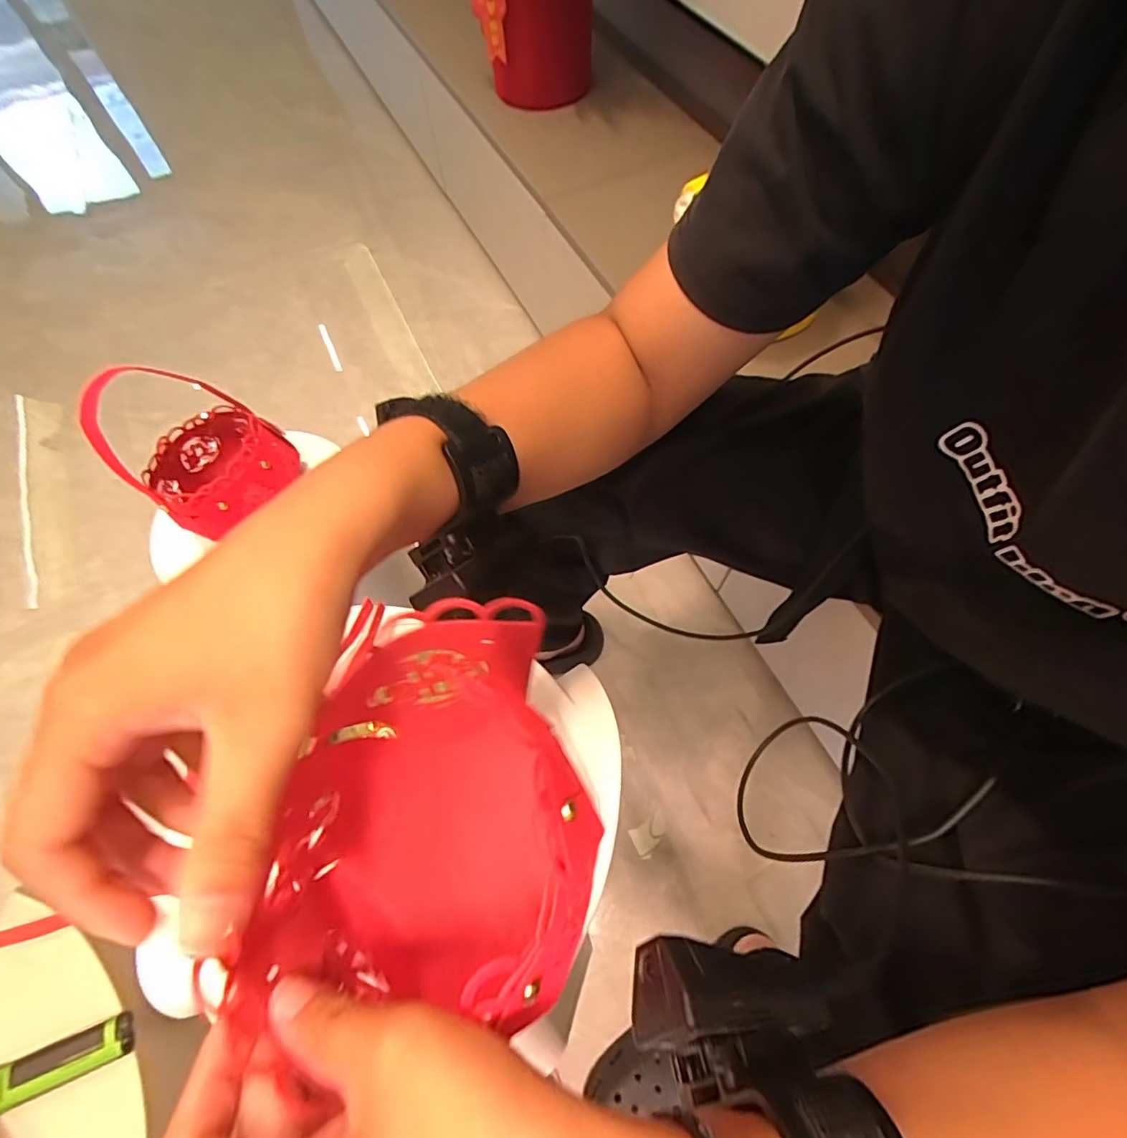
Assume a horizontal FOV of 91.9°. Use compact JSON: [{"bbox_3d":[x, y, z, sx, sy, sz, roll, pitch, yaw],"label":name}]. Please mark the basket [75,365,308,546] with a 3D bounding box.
[{"bbox_3d":[-0.337,-0.112,0.503,0.117,0.146,0.119,25,69,13],"label":"basket"}]

